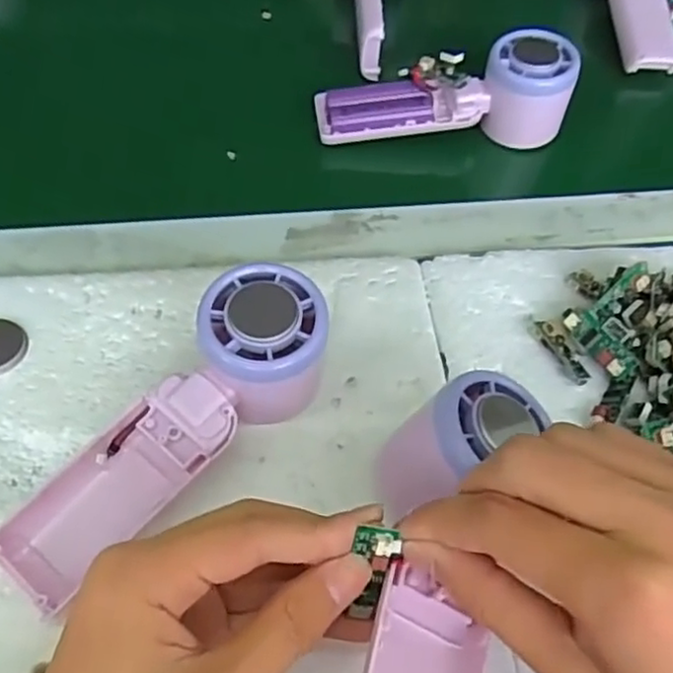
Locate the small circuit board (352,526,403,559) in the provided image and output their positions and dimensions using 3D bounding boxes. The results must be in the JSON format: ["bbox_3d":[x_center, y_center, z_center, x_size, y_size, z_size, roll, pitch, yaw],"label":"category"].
[{"bbox_3d":[0.014,0.071,0.238,0.014,0.008,0.008,9,56,0],"label":"small circuit board"}]

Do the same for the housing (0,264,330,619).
[{"bbox_3d":[-0.068,0.042,0.307,0.167,0.061,0.054,-44,68,-9],"label":"housing"}]

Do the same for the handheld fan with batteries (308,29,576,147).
[{"bbox_3d":[0.070,-0.161,0.448,0.159,0.057,0.046,-2,58,-6],"label":"handheld fan with batteries"}]

